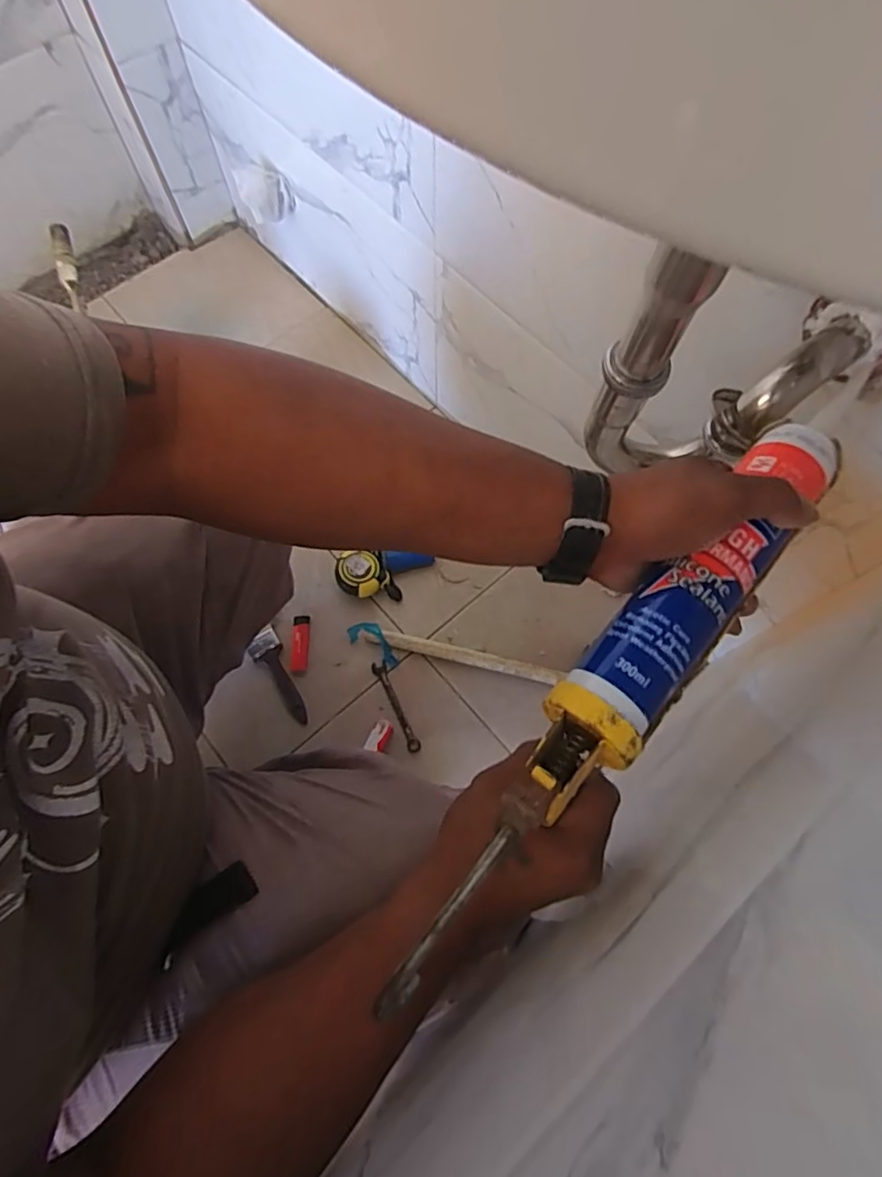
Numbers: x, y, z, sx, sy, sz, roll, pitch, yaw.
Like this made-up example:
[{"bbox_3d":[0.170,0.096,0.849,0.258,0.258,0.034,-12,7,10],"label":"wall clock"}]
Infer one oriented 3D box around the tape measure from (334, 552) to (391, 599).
[{"bbox_3d":[-0.115,-0.021,0.886,0.077,0.043,0.069,-1,68,-2],"label":"tape measure"}]

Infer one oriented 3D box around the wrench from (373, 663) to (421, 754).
[{"bbox_3d":[-0.063,0.164,0.834,0.019,0.011,0.136,-23,71,-10],"label":"wrench"}]

